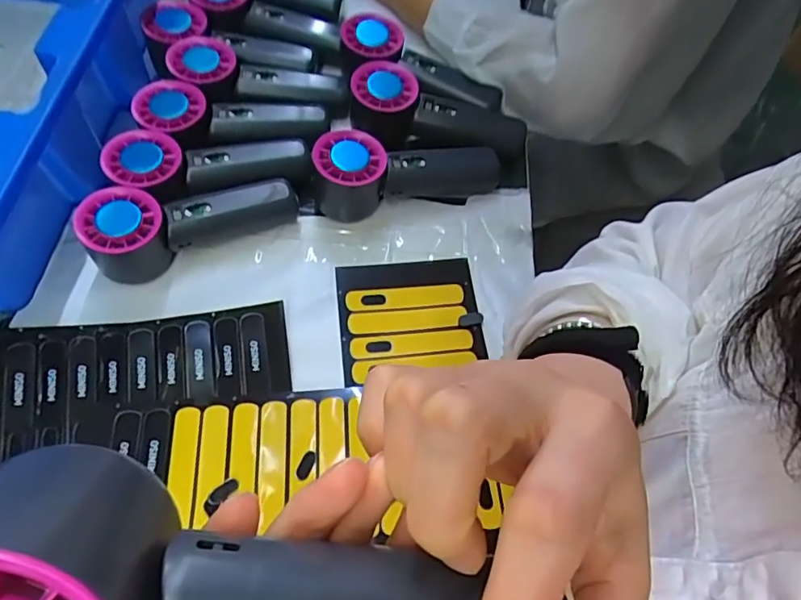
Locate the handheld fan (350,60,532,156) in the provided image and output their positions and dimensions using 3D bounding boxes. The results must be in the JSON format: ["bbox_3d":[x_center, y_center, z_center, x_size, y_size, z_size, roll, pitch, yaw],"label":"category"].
[{"bbox_3d":[0.029,-0.165,0.498,0.159,0.061,0.067,9,60,-16],"label":"handheld fan"}]

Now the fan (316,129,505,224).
[{"bbox_3d":[0.004,-0.100,0.464,0.162,0.072,0.050,-4,61,-16],"label":"fan"}]

